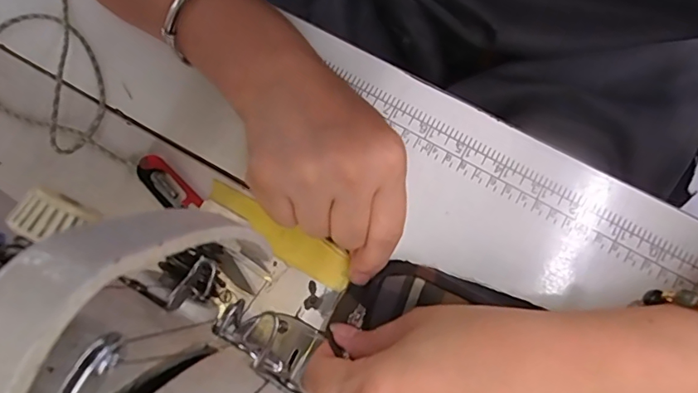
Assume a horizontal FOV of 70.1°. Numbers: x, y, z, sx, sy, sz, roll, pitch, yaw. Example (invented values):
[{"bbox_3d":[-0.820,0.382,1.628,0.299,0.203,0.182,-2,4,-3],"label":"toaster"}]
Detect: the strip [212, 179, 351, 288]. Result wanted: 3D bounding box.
[{"bbox_3d":[-0.043,0.022,0.305,0.099,0.004,0.023,34,79,6],"label":"strip"}]

